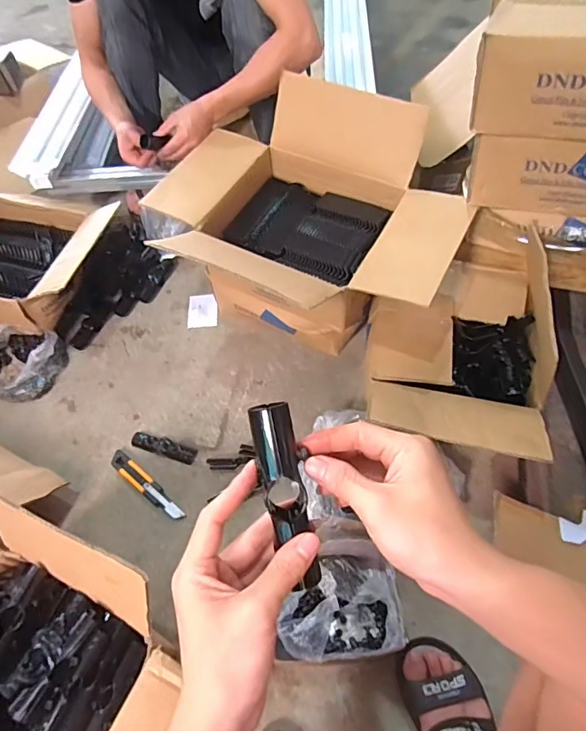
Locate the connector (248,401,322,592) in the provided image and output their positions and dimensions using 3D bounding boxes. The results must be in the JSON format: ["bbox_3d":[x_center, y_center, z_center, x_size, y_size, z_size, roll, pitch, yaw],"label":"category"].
[{"bbox_3d":[-0.005,0.092,0.352,0.030,0.027,0.131,-13,93,-4],"label":"connector"}]

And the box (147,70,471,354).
[{"bbox_3d":[0.015,-0.229,0.948,0.546,0.377,0.427,23,61,18],"label":"box"}]

